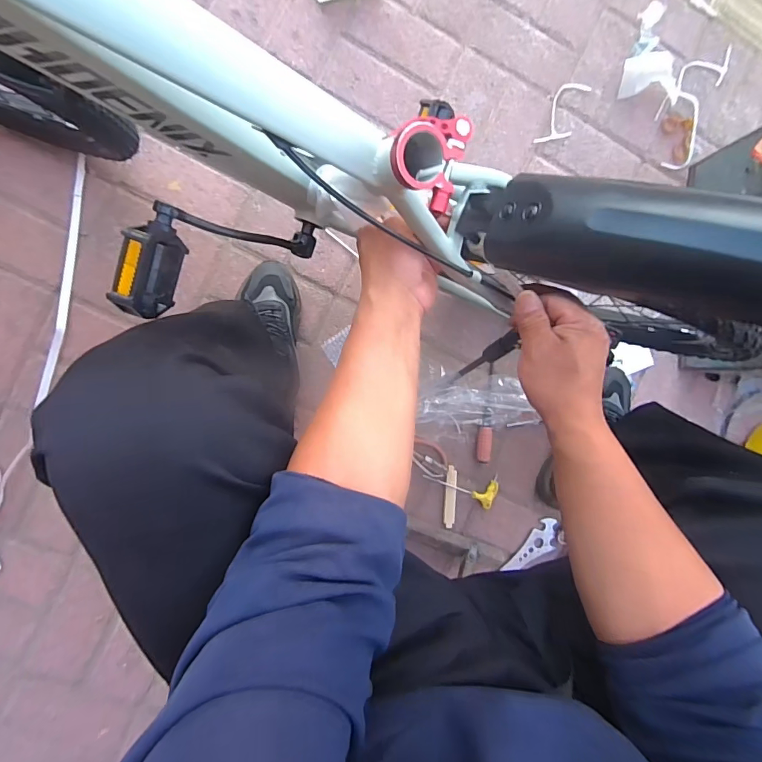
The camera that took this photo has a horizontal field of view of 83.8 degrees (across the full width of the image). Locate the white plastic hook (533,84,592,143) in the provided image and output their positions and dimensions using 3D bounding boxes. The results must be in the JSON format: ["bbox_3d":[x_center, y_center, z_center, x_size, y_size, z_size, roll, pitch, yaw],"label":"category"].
[{"bbox_3d":[0.338,-0.495,0.788,0.058,0.010,0.138,25,91,-9],"label":"white plastic hook"}]

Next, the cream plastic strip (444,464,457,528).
[{"bbox_3d":[0.131,0.219,0.800,0.023,0.006,0.115,2,93,-12],"label":"cream plastic strip"}]

